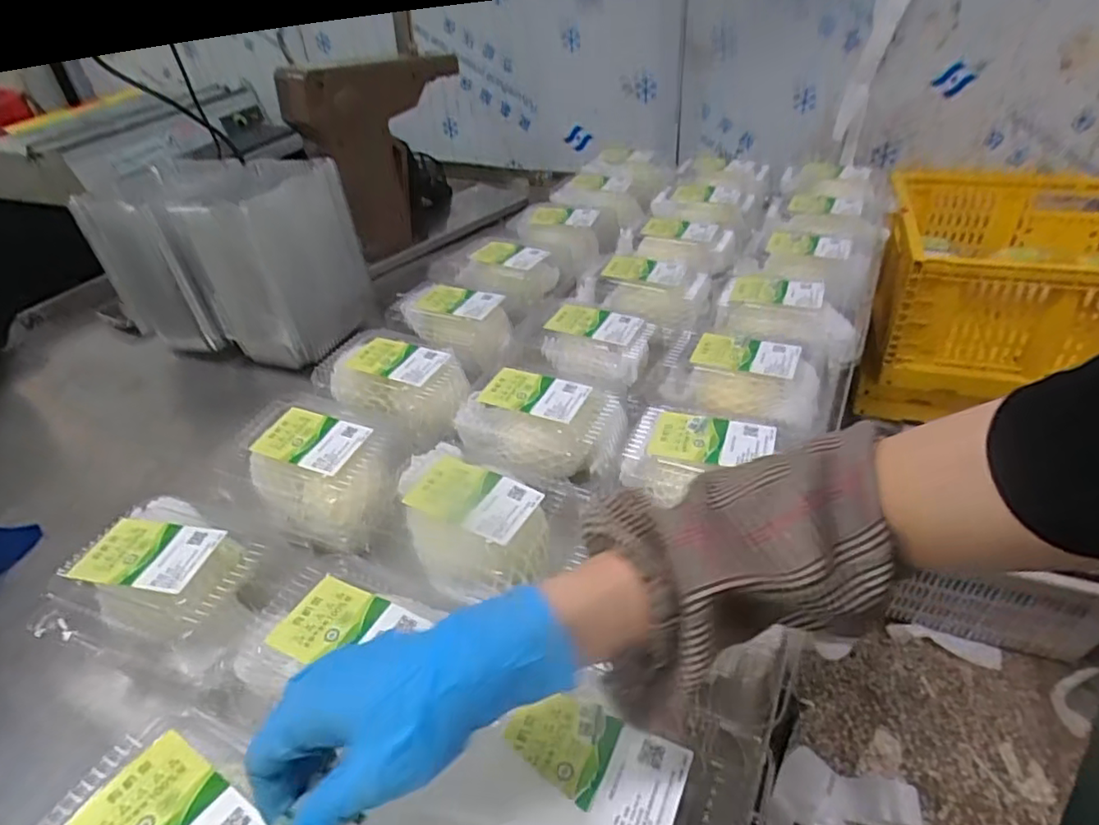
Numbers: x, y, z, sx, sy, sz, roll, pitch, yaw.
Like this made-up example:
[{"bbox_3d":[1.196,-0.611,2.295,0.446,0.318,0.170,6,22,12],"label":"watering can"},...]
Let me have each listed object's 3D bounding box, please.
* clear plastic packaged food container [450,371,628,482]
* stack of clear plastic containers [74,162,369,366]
[{"bbox_3d":[-0.005,0.008,0.627,0.149,0.066,0.102,10,41,18],"label":"clear plastic packaged food container"},{"bbox_3d":[-0.438,-0.215,0.856,0.303,0.206,0.189,8,40,15],"label":"stack of clear plastic containers"}]

